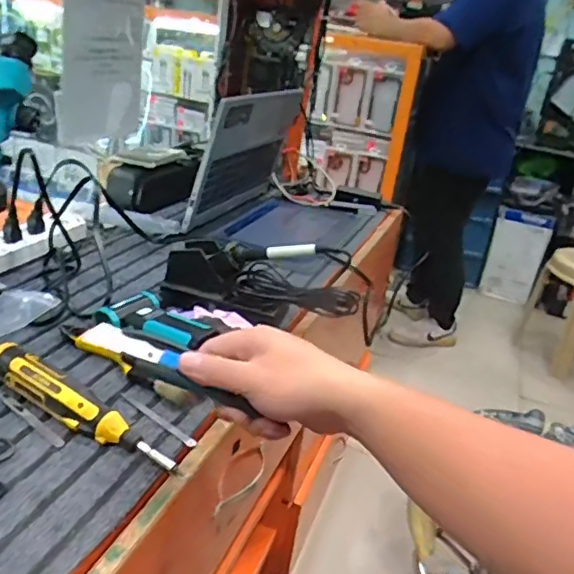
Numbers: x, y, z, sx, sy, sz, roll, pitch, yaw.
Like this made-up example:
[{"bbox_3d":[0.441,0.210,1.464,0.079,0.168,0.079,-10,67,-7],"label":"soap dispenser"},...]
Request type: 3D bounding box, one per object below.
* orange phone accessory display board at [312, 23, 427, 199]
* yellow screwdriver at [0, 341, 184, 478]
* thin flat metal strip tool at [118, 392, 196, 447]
[{"bbox_3d":[0.220,-0.522,1.843,0.327,0.490,0.106,18,18,31],"label":"orange phone accessory display board"},{"bbox_3d":[-0.189,0.108,0.538,0.218,0.041,0.030,19,26,24],"label":"yellow screwdriver"},{"bbox_3d":[-0.127,0.126,0.568,0.102,0.004,0.010,22,28,29],"label":"thin flat metal strip tool"}]

